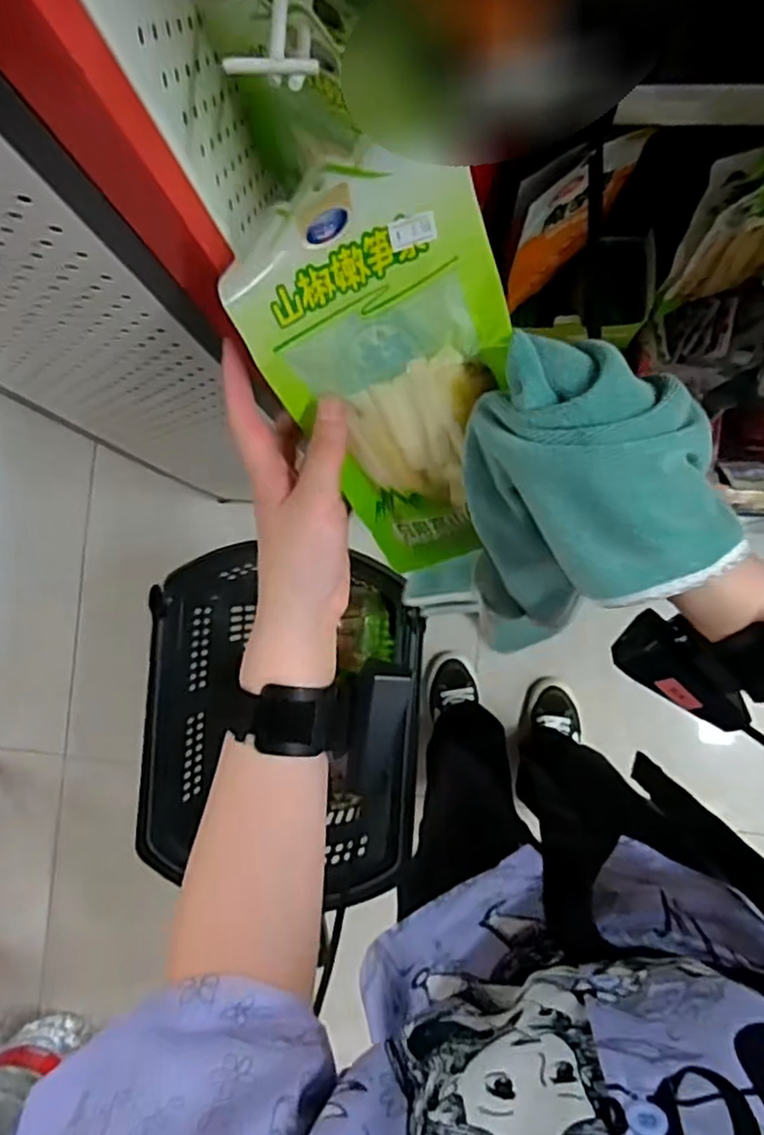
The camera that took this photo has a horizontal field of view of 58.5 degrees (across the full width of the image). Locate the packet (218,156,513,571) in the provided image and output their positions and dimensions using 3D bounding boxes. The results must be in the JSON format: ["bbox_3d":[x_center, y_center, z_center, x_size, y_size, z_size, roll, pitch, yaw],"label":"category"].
[{"bbox_3d":[0.014,-0.090,0.343,0.129,0.022,0.199,-15,119,33],"label":"packet"}]

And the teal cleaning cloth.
[{"bbox_3d":[0.094,-0.027,0.347,0.119,0.143,0.119,25,90,5],"label":"teal cleaning cloth"}]

